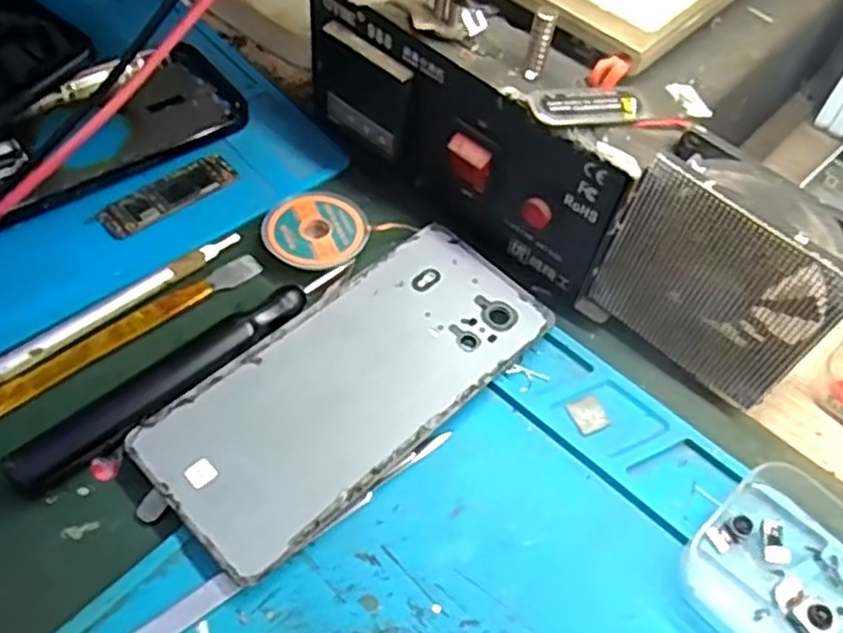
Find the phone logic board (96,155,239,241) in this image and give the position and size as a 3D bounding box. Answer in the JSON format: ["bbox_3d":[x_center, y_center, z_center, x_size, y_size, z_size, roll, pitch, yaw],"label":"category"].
[{"bbox_3d":[-0.114,-0.056,0.335,0.063,0.004,0.020,-36,65,-25],"label":"phone logic board"}]

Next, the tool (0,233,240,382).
[{"bbox_3d":[-0.135,0.002,0.293,0.143,0.006,0.011,-37,65,-25],"label":"tool"}]

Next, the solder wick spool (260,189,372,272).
[{"bbox_3d":[-0.047,-0.038,0.327,0.044,0.008,0.045,2,55,-3],"label":"solder wick spool"}]

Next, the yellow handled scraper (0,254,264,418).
[{"bbox_3d":[-0.118,0.006,0.298,0.119,0.007,0.013,-34,64,-24],"label":"yellow handled scraper"}]

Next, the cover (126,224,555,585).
[{"bbox_3d":[-0.025,0.025,0.288,0.072,0.007,0.158,40,62,21],"label":"cover"}]

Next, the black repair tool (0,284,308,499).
[{"bbox_3d":[-0.095,0.023,0.279,0.019,0.010,0.121,41,62,22],"label":"black repair tool"}]

